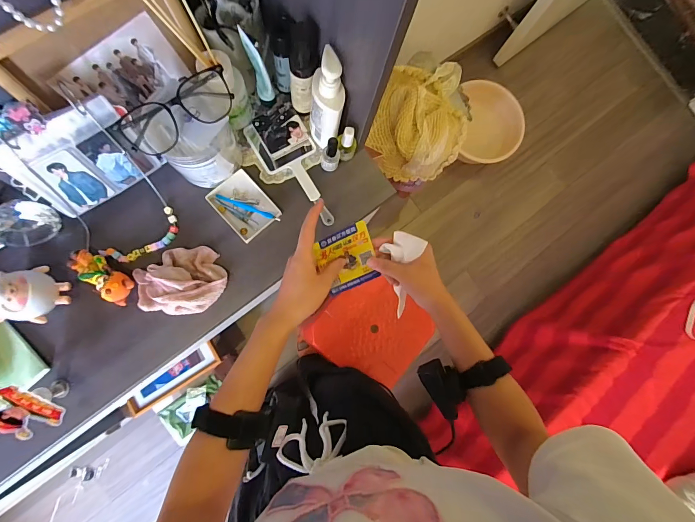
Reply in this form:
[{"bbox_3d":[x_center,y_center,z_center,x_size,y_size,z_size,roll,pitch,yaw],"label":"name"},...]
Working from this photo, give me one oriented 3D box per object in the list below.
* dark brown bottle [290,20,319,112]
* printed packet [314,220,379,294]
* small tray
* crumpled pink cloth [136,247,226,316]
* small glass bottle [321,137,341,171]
[{"bbox_3d":[-0.063,-0.264,0.478,0.039,0.139,0.043,5,84,-6],"label":"dark brown bottle"},{"bbox_3d":[0.002,-0.001,0.435,0.069,0.007,0.082,-22,118,-9],"label":"printed packet"},{"bbox_3d":[-0.159,-0.085,0.523,0.073,0.014,0.097,-40,90,-9],"label":"small tray"},{"bbox_3d":[-0.246,0.030,0.486,0.130,0.036,0.101,-3,85,-7],"label":"crumpled pink cloth"},{"bbox_3d":[-0.025,-0.161,0.515,0.028,0.074,0.027,1,84,-6],"label":"small glass bottle"}]

